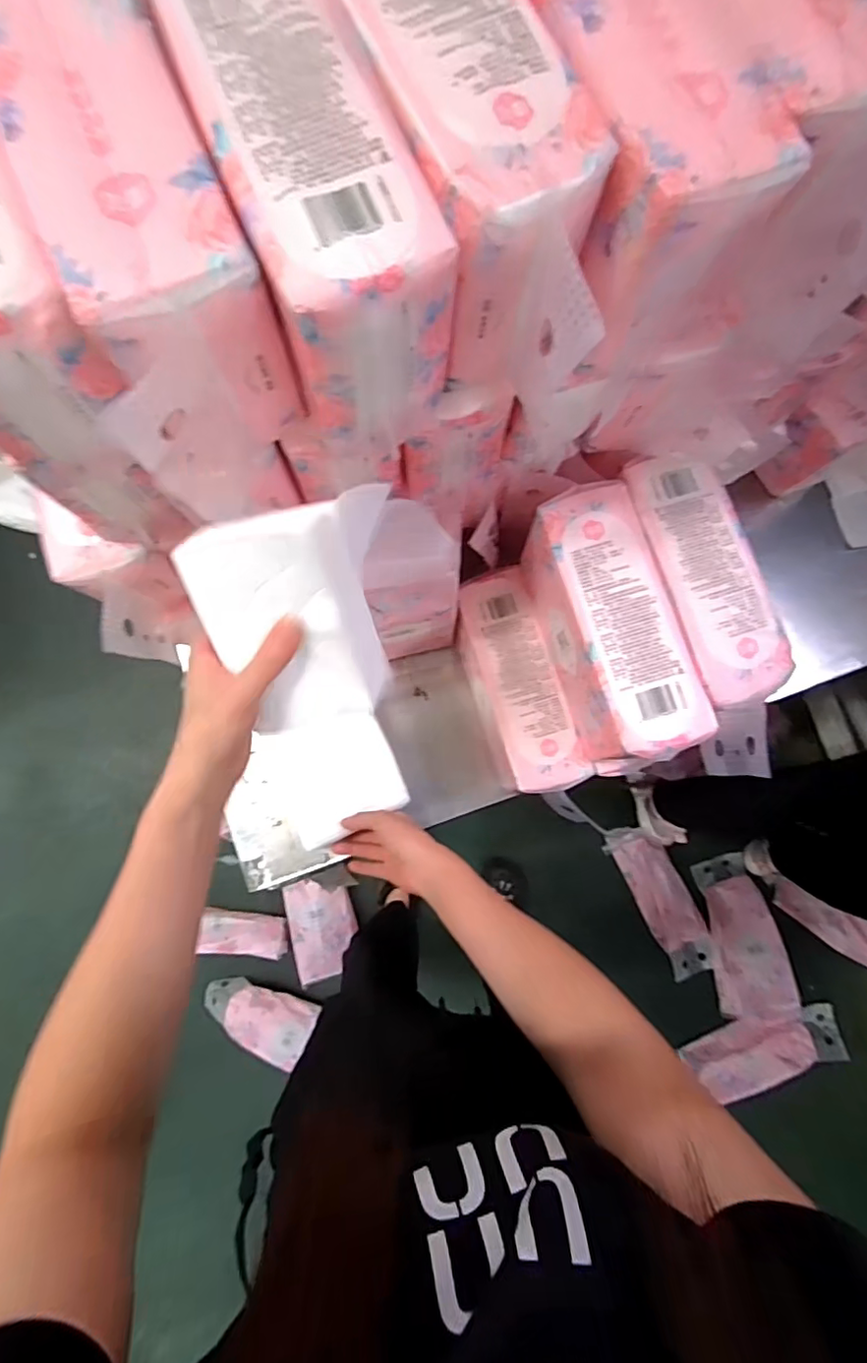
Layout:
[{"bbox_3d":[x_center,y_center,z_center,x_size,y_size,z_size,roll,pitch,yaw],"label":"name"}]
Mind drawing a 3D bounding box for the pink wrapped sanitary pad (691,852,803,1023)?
[{"bbox_3d":[0.707,0.592,1.283,0.158,0.033,0.350,-12,82,-4],"label":"pink wrapped sanitary pad"}]

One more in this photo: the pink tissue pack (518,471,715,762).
[{"bbox_3d":[0.172,-0.048,0.566,0.091,0.123,0.258,-17,83,-4],"label":"pink tissue pack"}]

